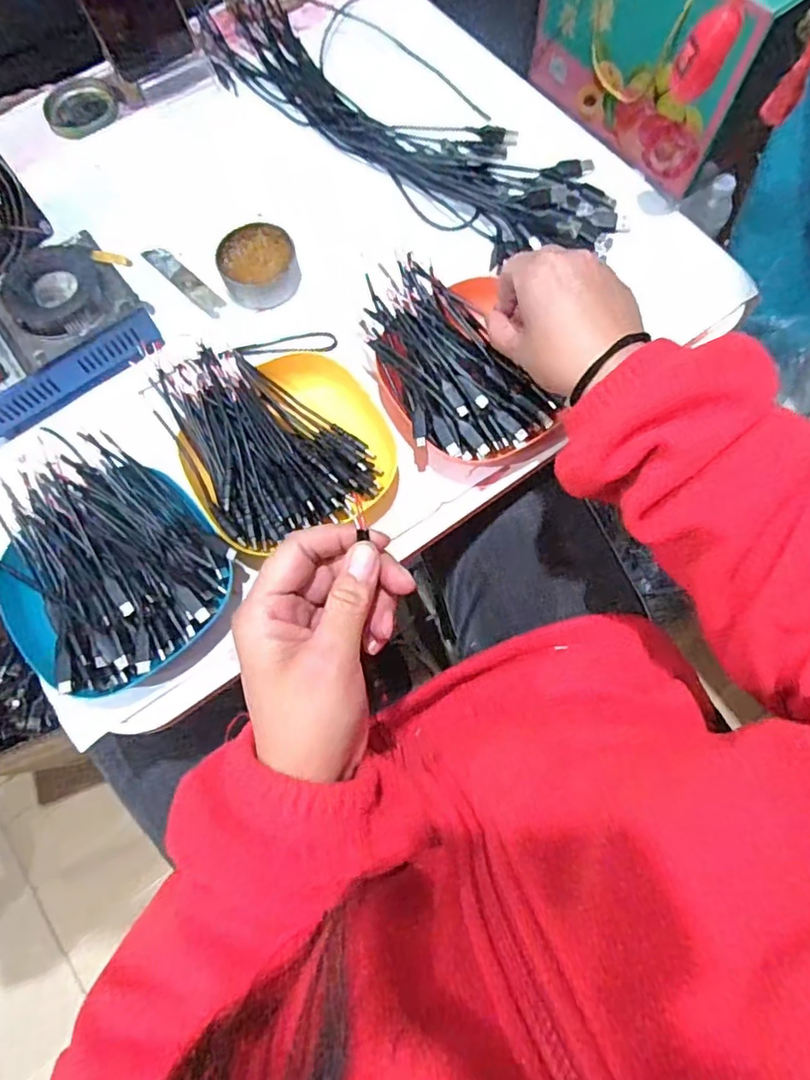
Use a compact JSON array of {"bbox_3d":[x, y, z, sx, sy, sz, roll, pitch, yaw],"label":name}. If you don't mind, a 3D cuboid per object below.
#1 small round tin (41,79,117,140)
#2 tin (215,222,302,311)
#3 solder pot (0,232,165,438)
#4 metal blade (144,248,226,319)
[{"bbox_3d":[-0.303,-0.403,0.557,0.064,0.007,0.068,0,73,1],"label":"small round tin"},{"bbox_3d":[-0.118,-0.223,0.485,0.061,0.025,0.063,0,73,1],"label":"tin"},{"bbox_3d":[-0.274,-0.153,0.451,0.150,0.062,0.097,-34,75,-8],"label":"solder pot"},{"bbox_3d":[-0.183,-0.217,0.498,0.019,0.004,0.094,-42,74,-15],"label":"metal blade"}]

